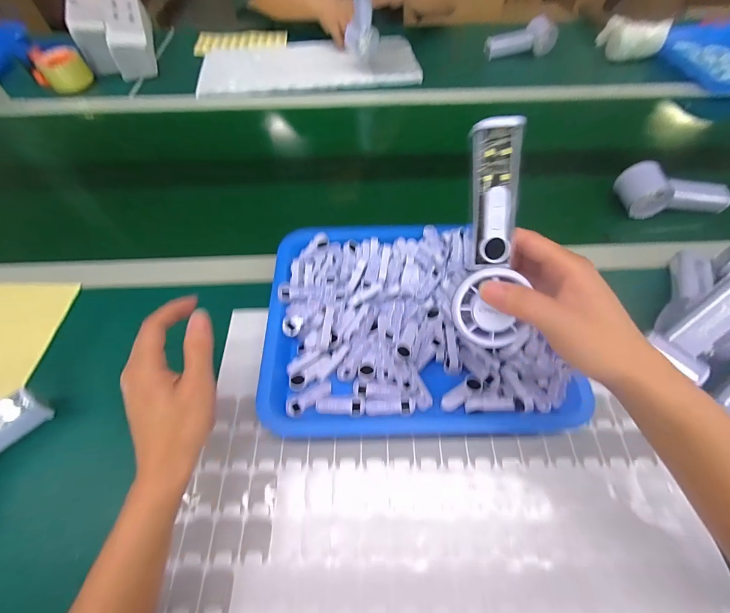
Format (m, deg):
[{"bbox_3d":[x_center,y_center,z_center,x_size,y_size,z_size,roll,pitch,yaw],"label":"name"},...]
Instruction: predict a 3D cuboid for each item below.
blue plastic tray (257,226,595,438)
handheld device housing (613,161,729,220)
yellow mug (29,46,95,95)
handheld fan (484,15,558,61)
[{"bbox_3d":[0.057,0.009,0.401,0.332,0.048,0.259,-1,57,0],"label":"blue plastic tray"},{"bbox_3d":[0.457,-0.170,0.505,0.147,0.049,0.059,3,57,2],"label":"handheld device housing"},{"bbox_3d":[-0.670,-0.518,0.762,0.101,0.075,0.101,-35,63,-20],"label":"yellow mug"},{"bbox_3d":[0.364,-0.615,0.798,0.169,0.053,0.054,-8,57,-5],"label":"handheld fan"}]

